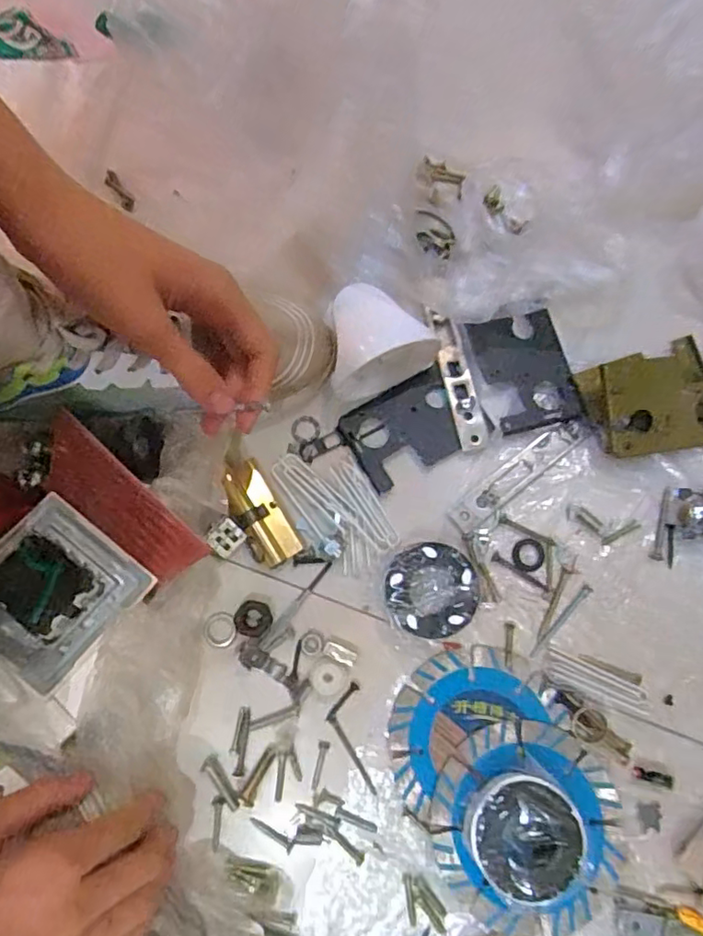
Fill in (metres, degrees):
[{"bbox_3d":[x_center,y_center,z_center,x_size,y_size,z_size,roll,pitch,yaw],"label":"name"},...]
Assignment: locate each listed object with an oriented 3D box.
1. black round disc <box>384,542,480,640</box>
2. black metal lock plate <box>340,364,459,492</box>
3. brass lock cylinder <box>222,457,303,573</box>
[{"bbox_3d":[0.048,0.076,0.367,0.055,0.024,0.055,0,78,1],"label":"black round disc"},{"bbox_3d":[0.036,-0.026,0.398,0.076,0.006,0.058,-29,79,-5],"label":"black metal lock plate"},{"bbox_3d":[-0.061,0.029,0.383,0.028,0.012,0.070,-30,79,-5],"label":"brass lock cylinder"}]

